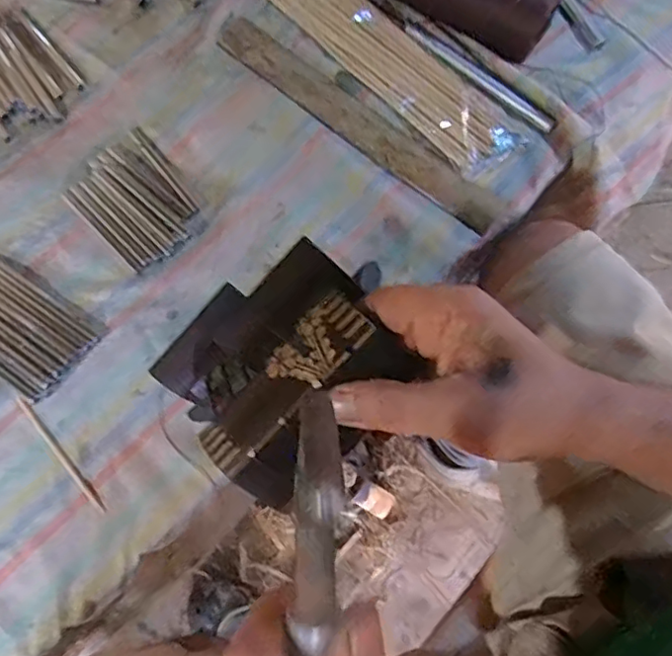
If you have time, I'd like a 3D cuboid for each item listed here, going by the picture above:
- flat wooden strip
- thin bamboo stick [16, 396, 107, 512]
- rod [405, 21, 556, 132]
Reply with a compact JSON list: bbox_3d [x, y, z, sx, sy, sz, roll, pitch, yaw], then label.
[{"bbox_3d":[0.016,-0.186,0.523,0.304,0.005,0.039,38,75,10],"label":"flat wooden strip"},{"bbox_3d":[-0.201,0.091,0.430,0.008,0.004,0.107,-41,78,-14],"label":"thin bamboo stick"},{"bbox_3d":[0.129,-0.231,0.536,0.164,0.006,0.014,41,75,11],"label":"rod"}]

